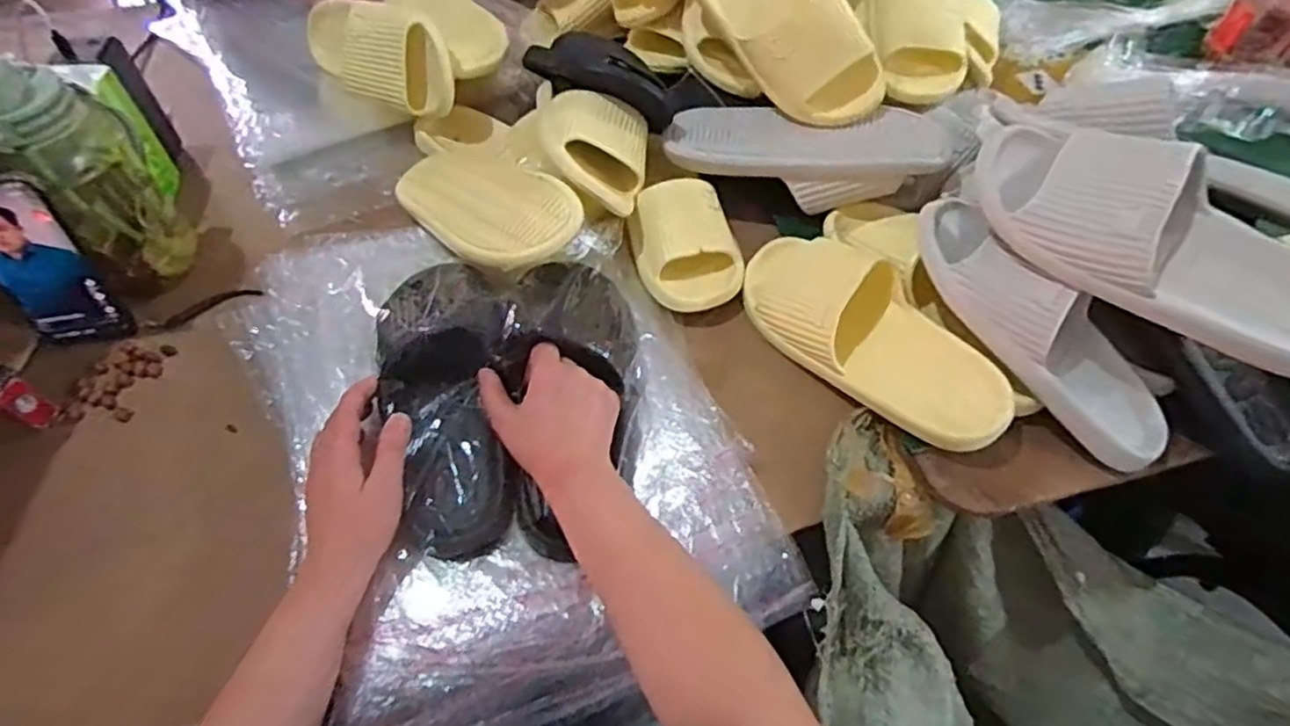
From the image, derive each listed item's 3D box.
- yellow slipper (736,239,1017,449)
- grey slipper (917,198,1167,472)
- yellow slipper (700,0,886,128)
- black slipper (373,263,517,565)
[{"bbox_3d":[0.191,-0.031,0.600,0.100,0.074,0.262,-32,62,-19],"label":"yellow slipper"},{"bbox_3d":[0.334,-0.033,0.563,0.087,0.070,0.264,-39,85,-23],"label":"grey slipper"},{"bbox_3d":[0.136,-0.348,0.700,0.251,0.108,0.075,51,25,11],"label":"yellow slipper"},{"bbox_3d":[-0.157,0.021,0.560,0.105,0.057,0.268,-11,67,-7],"label":"black slipper"}]

